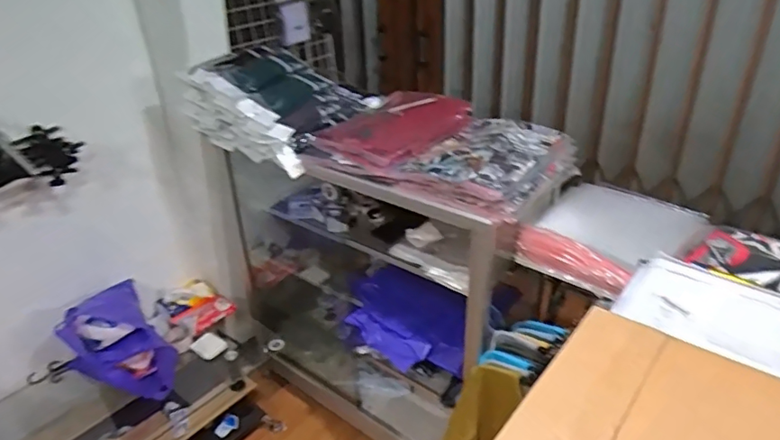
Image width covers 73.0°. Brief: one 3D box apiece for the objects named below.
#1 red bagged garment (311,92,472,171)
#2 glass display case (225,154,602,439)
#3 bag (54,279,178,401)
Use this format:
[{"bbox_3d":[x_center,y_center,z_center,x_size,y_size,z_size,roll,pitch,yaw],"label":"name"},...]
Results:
[{"bbox_3d":[0.021,-0.251,1.394,0.283,0.052,0.403,24,40,36],"label":"red bagged garment"},{"bbox_3d":[-0.078,0.217,1.793,0.440,0.929,1.230,-29,40,-36],"label":"glass display case"},{"bbox_3d":[-0.818,0.386,1.592,0.253,0.265,0.301,-28,40,-36],"label":"bag"}]

